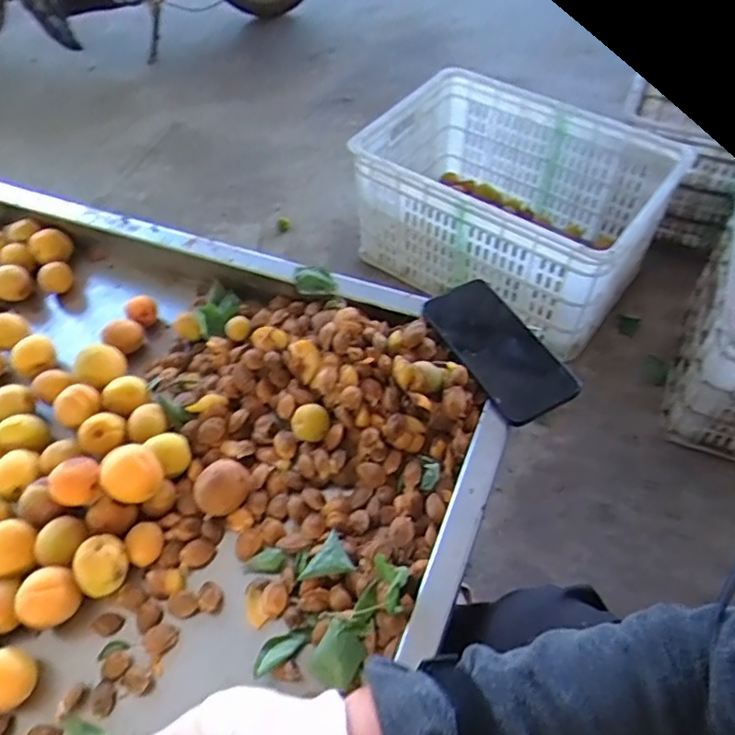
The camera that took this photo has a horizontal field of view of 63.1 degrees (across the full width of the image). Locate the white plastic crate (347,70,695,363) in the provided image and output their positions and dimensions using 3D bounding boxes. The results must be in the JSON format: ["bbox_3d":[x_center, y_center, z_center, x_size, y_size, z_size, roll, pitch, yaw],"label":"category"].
[{"bbox_3d":[0.291,-0.361,1.254,0.573,0.282,0.469,28,60,21],"label":"white plastic crate"}]

